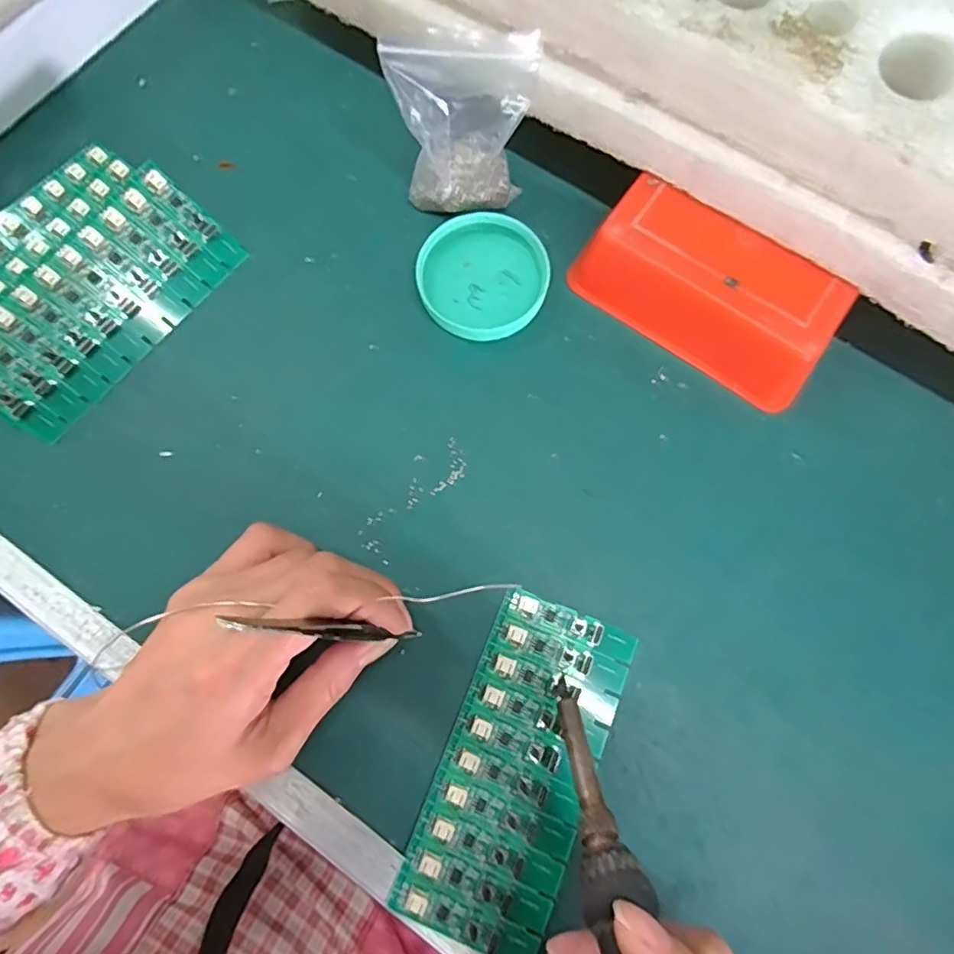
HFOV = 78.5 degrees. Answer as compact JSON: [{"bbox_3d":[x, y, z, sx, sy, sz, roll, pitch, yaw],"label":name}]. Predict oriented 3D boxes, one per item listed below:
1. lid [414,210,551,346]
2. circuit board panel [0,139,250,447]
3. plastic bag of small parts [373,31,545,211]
[{"bbox_3d":[0.003,-0.104,0.304,0.064,0.012,0.065,0,77,1],"label":"lid"},{"bbox_3d":[-0.208,-0.100,0.296,0.098,0.030,0.141,39,81,9],"label":"circuit board panel"},{"bbox_3d":[-0.008,-0.165,0.281,0.065,0.084,0.029,6,77,2],"label":"plastic bag of small parts"}]

